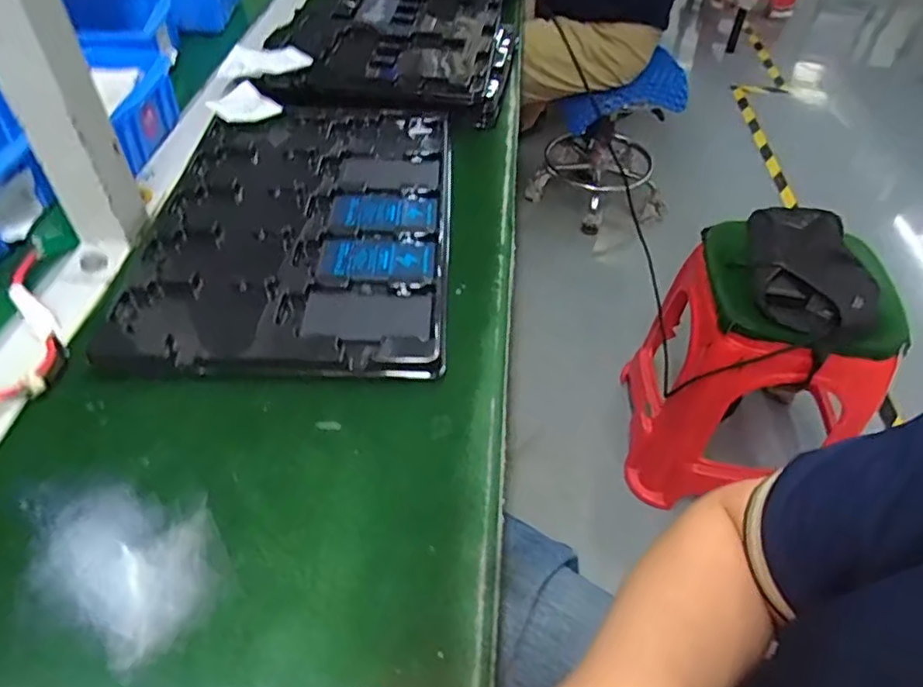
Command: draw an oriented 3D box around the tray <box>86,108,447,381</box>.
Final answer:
[{"bbox_3d":[-0.127,-0.104,0.505,0.222,0.020,0.324,1,48,-2],"label":"tray"}]

